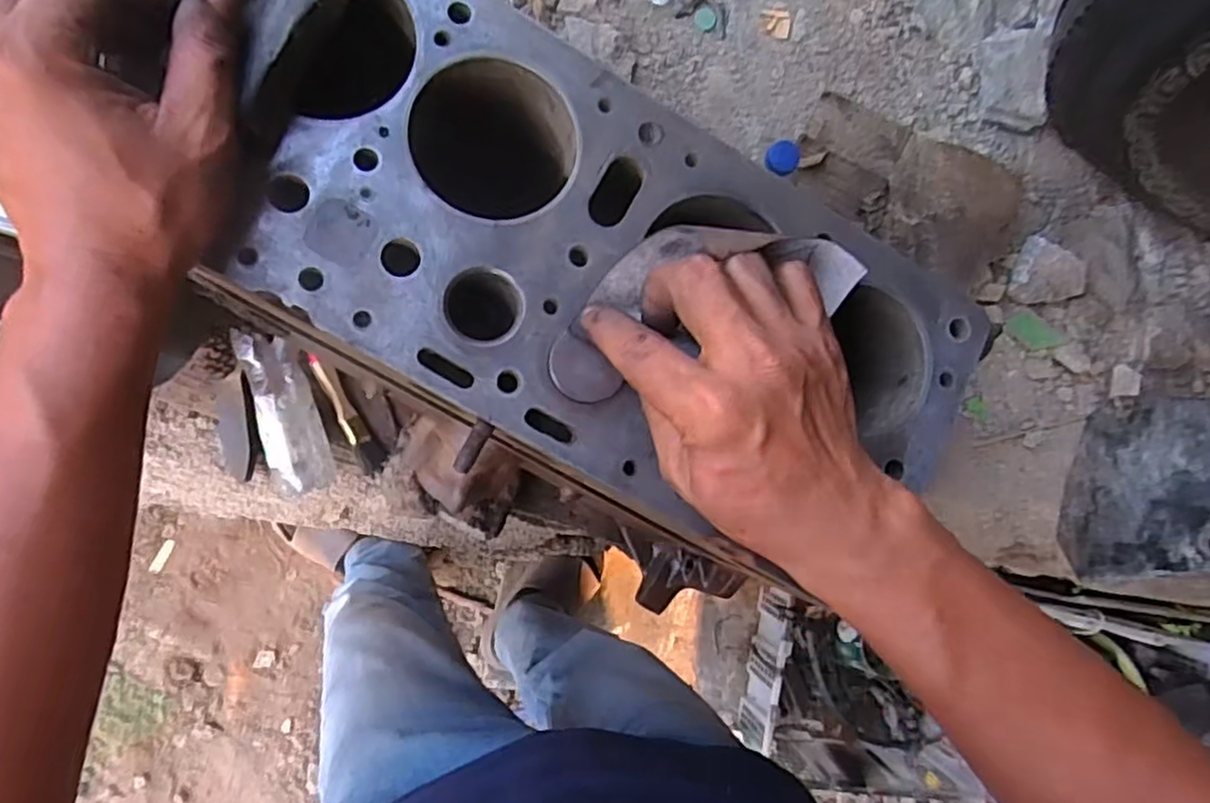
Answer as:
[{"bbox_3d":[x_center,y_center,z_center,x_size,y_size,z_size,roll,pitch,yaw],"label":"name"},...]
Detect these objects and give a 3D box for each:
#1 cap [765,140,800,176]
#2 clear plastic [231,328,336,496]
[{"bbox_3d":[0.169,-0.231,0.668,0.032,0.015,0.027,1,89,-10],"label":"cap"},{"bbox_3d":[-0.351,0.014,0.785,0.062,0.066,0.179,-12,91,-10],"label":"clear plastic"}]

